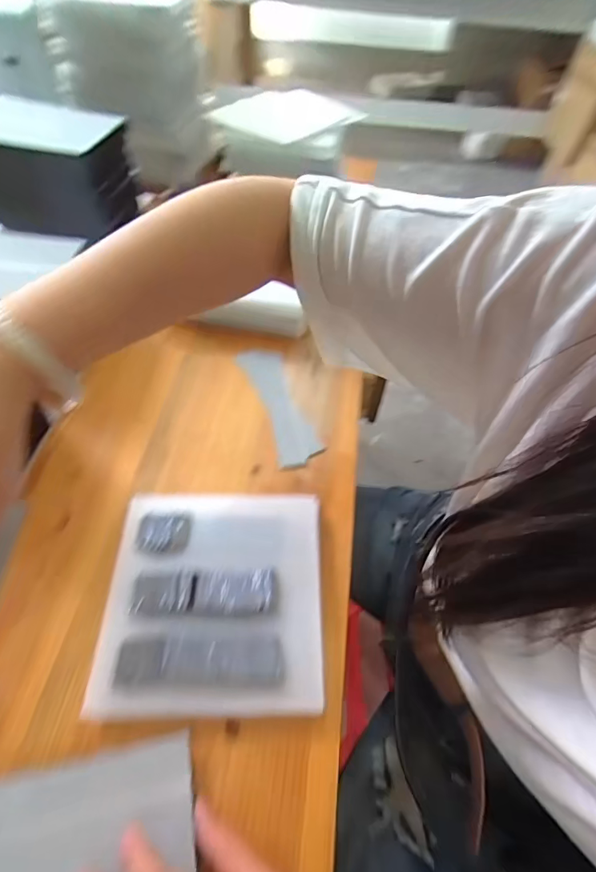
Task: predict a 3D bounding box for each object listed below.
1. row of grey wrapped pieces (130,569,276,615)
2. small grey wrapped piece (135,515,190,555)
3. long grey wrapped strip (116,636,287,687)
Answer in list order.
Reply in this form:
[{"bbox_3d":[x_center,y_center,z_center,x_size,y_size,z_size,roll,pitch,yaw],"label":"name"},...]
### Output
[{"bbox_3d":[-0.071,0.119,0.325,0.106,0.004,0.031,-1,55,-5],"label":"row of grey wrapped pieces"},{"bbox_3d":[-0.111,0.079,0.351,0.040,0.005,0.033,3,55,-2],"label":"small grey wrapped piece"},{"bbox_3d":[-0.068,0.157,0.299,0.112,0.004,0.029,2,55,-3],"label":"long grey wrapped strip"}]

